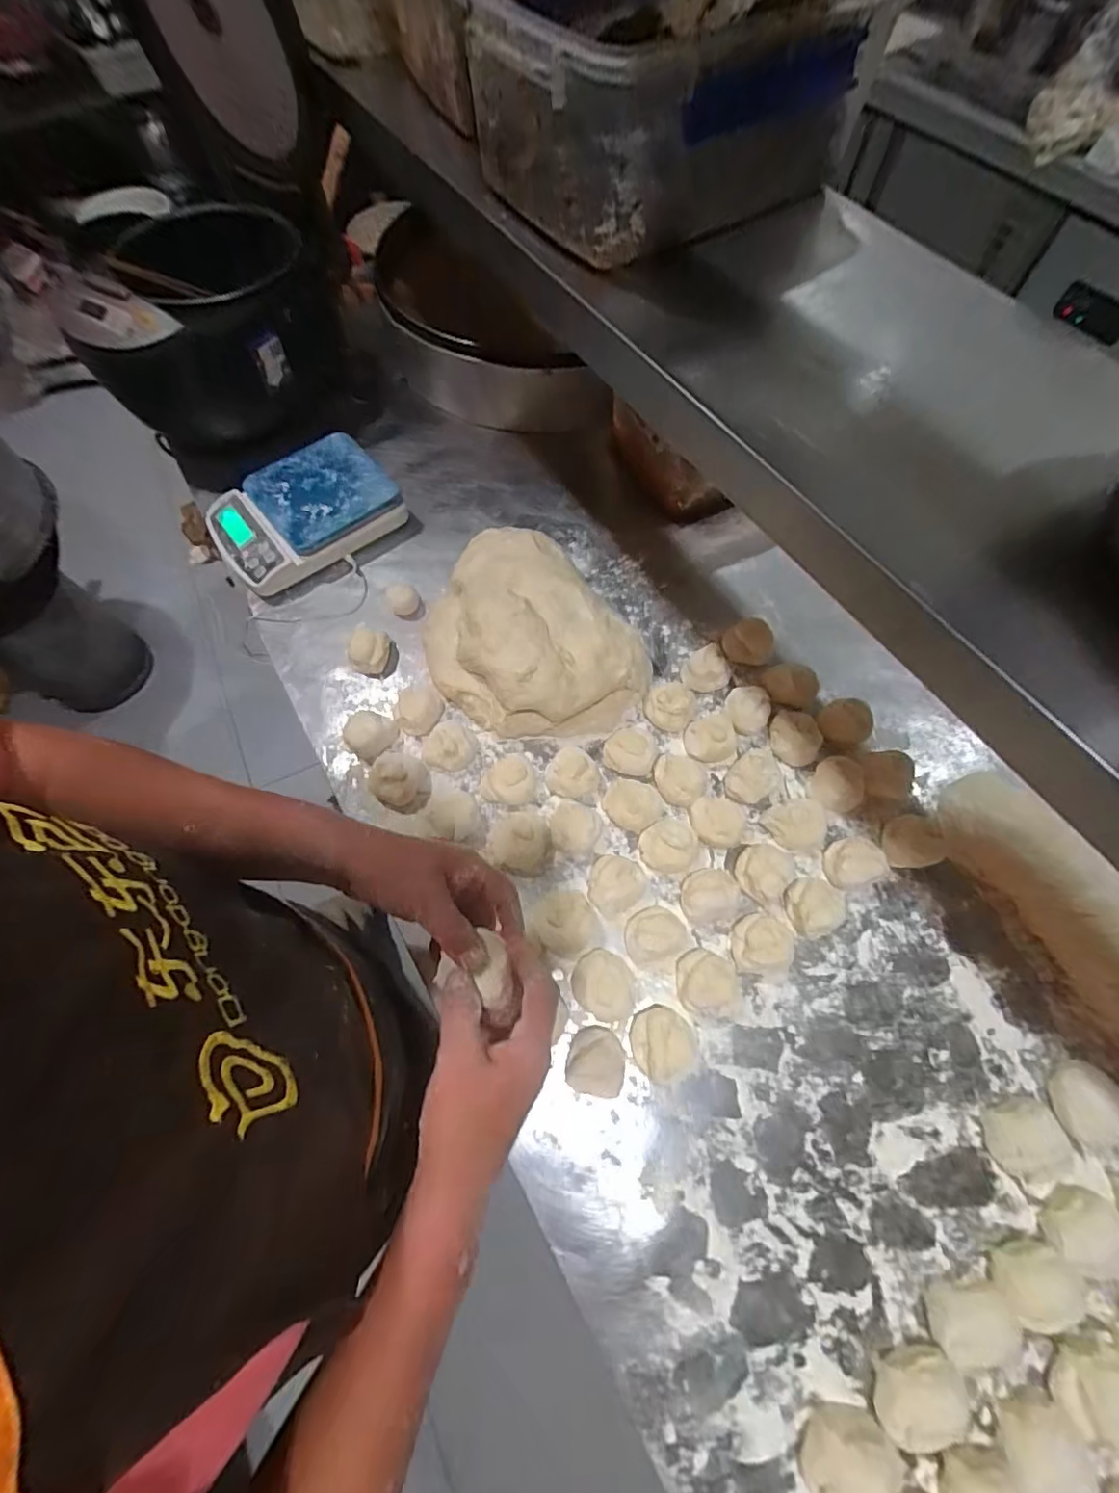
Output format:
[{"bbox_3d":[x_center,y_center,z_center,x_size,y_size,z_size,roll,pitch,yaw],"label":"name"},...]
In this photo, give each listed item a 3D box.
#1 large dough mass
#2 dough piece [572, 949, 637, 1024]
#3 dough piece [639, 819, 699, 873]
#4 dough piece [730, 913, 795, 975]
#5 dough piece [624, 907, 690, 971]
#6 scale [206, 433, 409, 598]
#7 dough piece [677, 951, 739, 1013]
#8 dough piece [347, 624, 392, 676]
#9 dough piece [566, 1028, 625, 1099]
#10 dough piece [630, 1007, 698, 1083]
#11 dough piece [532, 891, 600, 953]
[{"bbox_3d":[-0.043,-0.128,0.606,0.208,0.091,0.274,-32,72,-13],"label":"large dough mass"},{"bbox_3d":[0.041,0.213,0.487,0.056,0.033,0.052,0,68,-1],"label":"dough piece"},{"bbox_3d":[0.108,0.100,0.537,0.051,0.031,0.049,0,68,-1],"label":"dough piece"},{"bbox_3d":[0.186,0.181,0.500,0.047,0.039,0.050,0,68,-1],"label":"dough piece"},{"bbox_3d":[0.089,0.174,0.501,0.053,0.036,0.048,-19,70,-9],"label":"dough piece"},{"bbox_3d":[-0.324,-0.297,0.704,0.226,0.061,0.154,-34,70,-14],"label":"scale"},{"bbox_3d":[0.132,0.209,0.485,0.049,0.038,0.050,0,68,-1],"label":"dough piece"},{"bbox_3d":[-0.225,-0.113,0.638,0.047,0.031,0.056,7,66,3],"label":"dough piece"},{"bbox_3d":[0.032,0.267,0.462,0.050,0.036,0.049,0,68,-1],"label":"dough piece"},{"bbox_3d":[0.092,0.258,0.469,0.057,0.032,0.058,-3,68,-2],"label":"dough piece"},{"bbox_3d":[0.006,0.165,0.510,0.058,0.025,0.051,-3,68,-2],"label":"dough piece"}]

